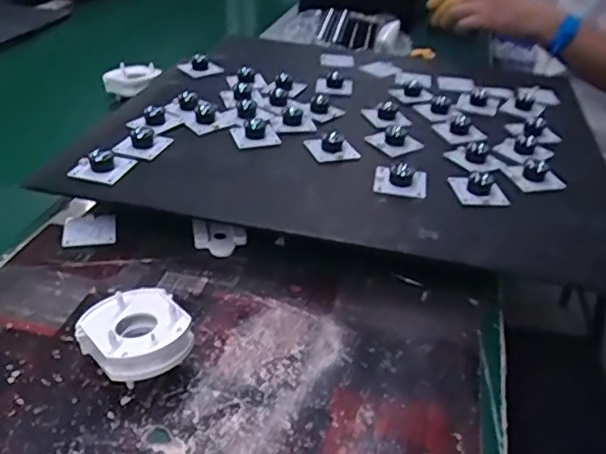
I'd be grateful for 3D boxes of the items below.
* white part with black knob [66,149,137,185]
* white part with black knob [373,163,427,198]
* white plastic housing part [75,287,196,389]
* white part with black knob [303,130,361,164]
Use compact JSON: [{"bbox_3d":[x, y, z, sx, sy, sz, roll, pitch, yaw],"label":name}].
[{"bbox_3d":[-0.178,-0.060,0.532,0.044,0.019,0.044,12,35,11],"label":"white part with black knob"},{"bbox_3d":[0.086,-0.044,0.526,0.045,0.020,0.036,9,34,6],"label":"white part with black knob"},{"bbox_3d":[-0.108,0.073,0.386,0.063,0.038,0.066,-17,38,-28],"label":"white plastic housing part"},{"bbox_3d":[0.029,-0.080,0.576,0.039,0.018,0.048,-9,36,-18],"label":"white part with black knob"}]

